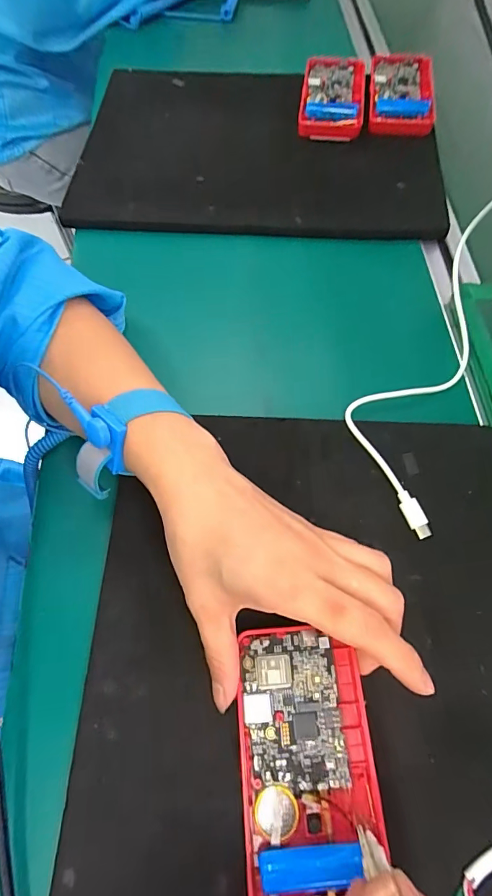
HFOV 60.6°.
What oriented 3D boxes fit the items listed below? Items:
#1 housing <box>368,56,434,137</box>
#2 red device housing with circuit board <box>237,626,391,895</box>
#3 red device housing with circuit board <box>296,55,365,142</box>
[{"bbox_3d":[0.160,-0.366,0.435,0.063,0.019,0.122,9,66,3],"label":"housing"},{"bbox_3d":[0.029,0.150,0.198,0.062,0.010,0.117,-4,66,0],"label":"red device housing with circuit board"},{"bbox_3d":[0.090,-0.364,0.432,0.064,0.015,0.117,9,66,3],"label":"red device housing with circuit board"}]

